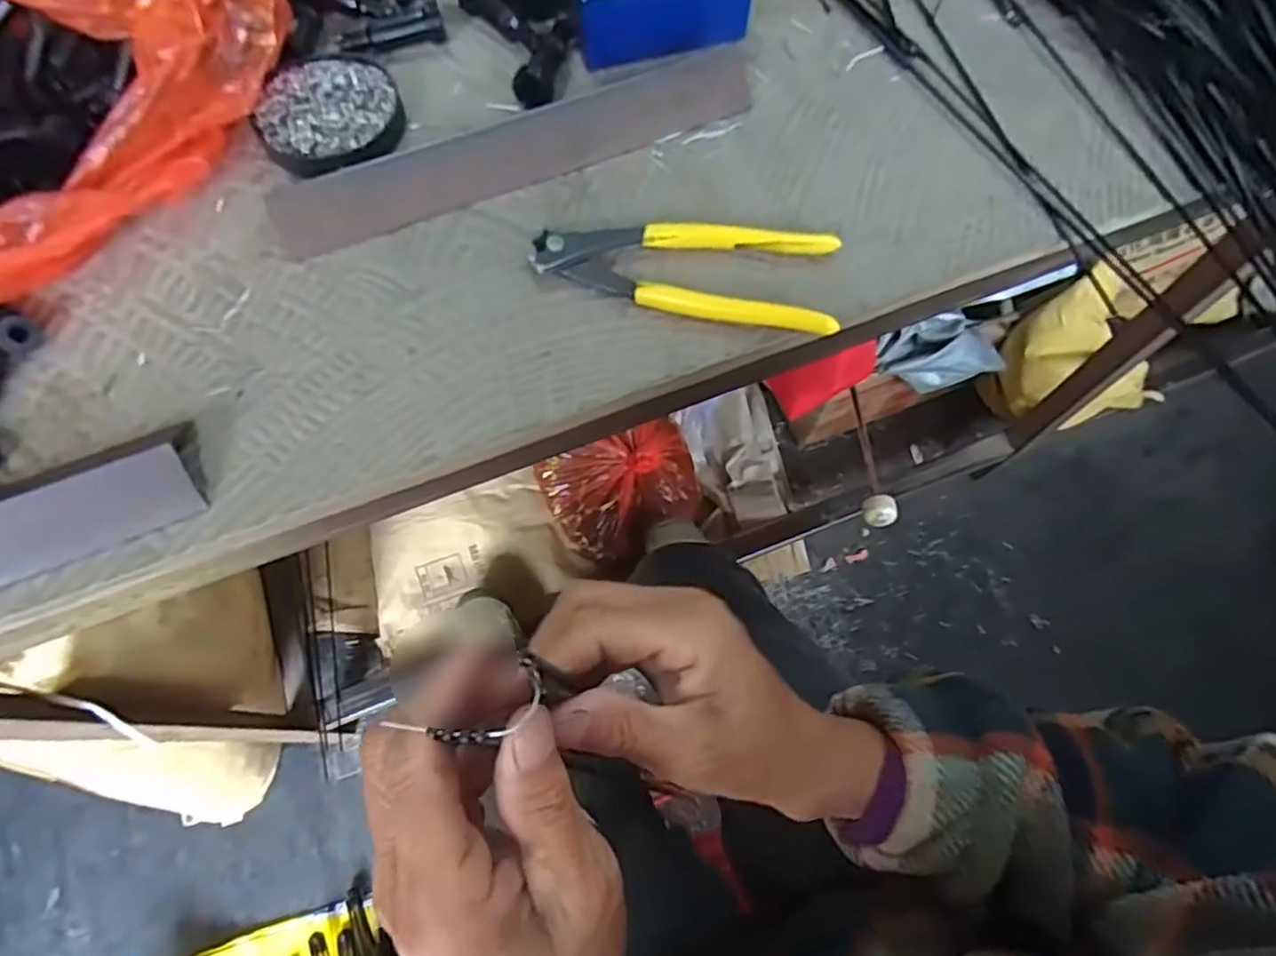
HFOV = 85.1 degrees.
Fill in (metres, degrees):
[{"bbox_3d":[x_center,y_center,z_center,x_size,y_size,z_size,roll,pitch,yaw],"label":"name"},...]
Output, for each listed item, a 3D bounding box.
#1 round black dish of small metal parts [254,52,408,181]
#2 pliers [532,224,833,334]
[{"bbox_3d":[-0.182,-0.218,0.411,0.080,0.014,0.082,0,69,0],"label":"round black dish of small metal parts"},{"bbox_3d":[0.026,-0.117,0.376,0.159,0.016,0.059,10,69,4],"label":"pliers"}]

